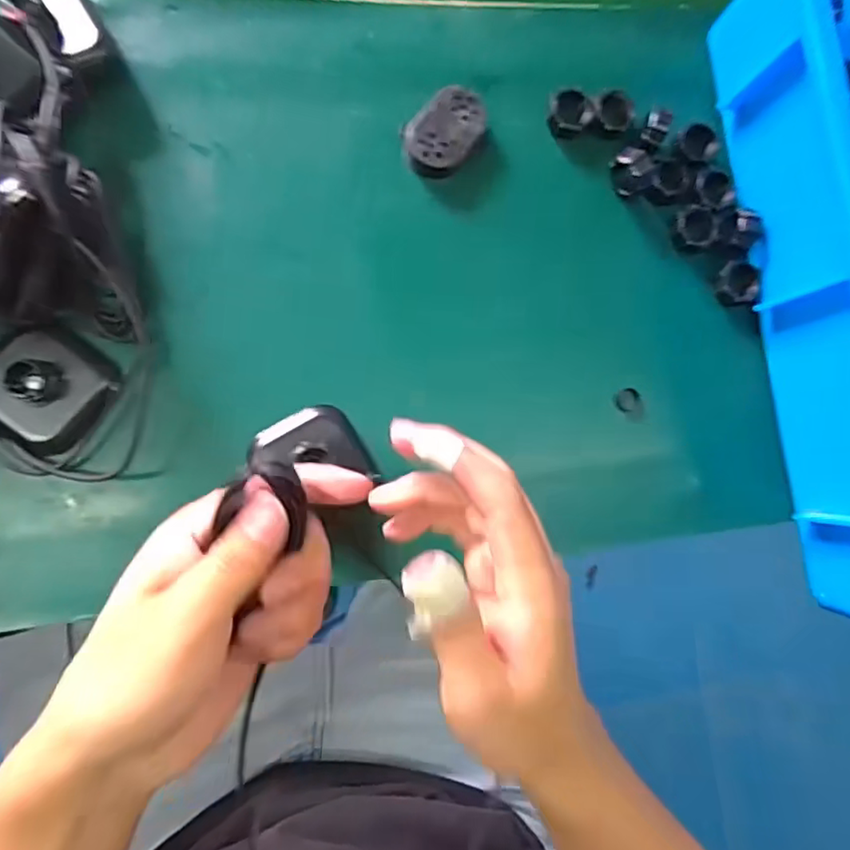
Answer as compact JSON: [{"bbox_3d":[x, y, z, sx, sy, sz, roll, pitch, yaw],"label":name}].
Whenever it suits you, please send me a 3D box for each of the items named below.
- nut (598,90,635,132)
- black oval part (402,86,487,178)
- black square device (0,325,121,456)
[{"bbox_3d":[0.117,-0.193,0.372,0.022,0.009,0.025,39,79,-5],"label":"nut"},{"bbox_3d":[0.013,-0.171,0.351,0.056,0.011,0.036,-42,93,-11],"label":"black oval part"},{"bbox_3d":[-0.194,-0.020,0.301,0.060,0.021,0.056,34,80,-5],"label":"black square device"}]

